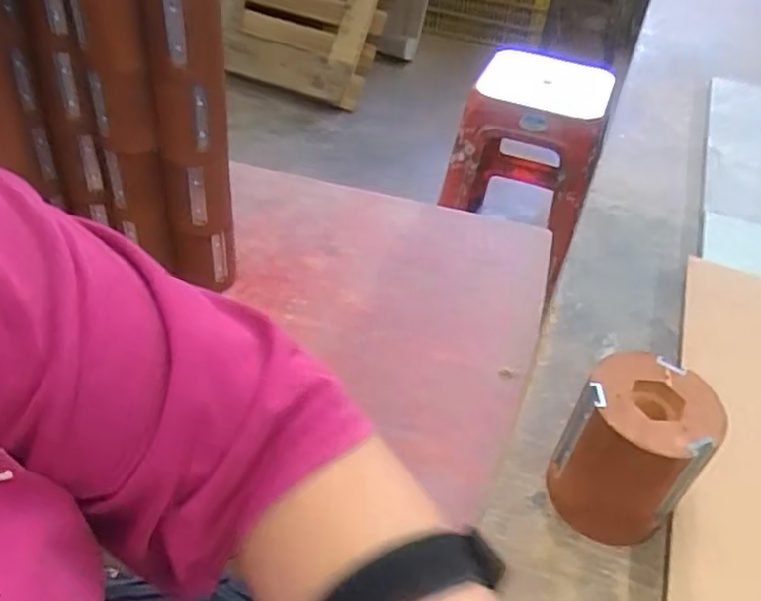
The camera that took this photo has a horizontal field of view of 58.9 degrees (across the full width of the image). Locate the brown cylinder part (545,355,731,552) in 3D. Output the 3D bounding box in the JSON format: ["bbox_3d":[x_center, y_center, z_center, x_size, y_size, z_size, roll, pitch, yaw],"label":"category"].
[{"bbox_3d":[0.157,0.095,0.423,0.076,0.102,0.074,-31,54,-33],"label":"brown cylinder part"}]

